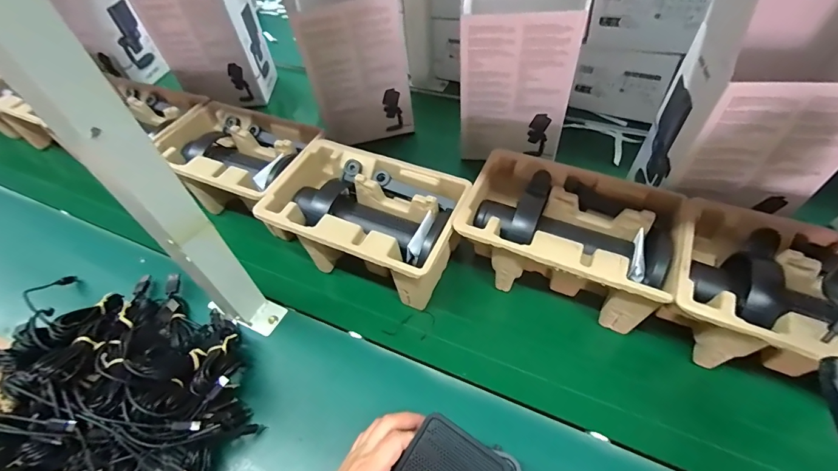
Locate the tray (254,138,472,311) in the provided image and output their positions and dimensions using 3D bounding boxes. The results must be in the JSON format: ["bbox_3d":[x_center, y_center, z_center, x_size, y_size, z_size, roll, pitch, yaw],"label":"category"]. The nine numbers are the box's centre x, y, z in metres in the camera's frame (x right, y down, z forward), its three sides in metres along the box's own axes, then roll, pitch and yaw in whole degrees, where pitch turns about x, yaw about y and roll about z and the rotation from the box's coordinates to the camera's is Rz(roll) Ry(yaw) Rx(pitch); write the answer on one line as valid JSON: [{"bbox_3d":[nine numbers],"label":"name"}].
[{"bbox_3d":[-0.062,-0.011,0.509,0.221,0.124,0.147,17,57,17],"label":"tray"}]

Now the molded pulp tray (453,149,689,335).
[{"bbox_3d":[0.168,0.001,0.468,0.220,0.098,0.147,19,58,18],"label":"molded pulp tray"}]

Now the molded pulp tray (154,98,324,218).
[{"bbox_3d":[-0.252,-0.098,0.585,0.212,0.110,0.148,18,57,17],"label":"molded pulp tray"}]

